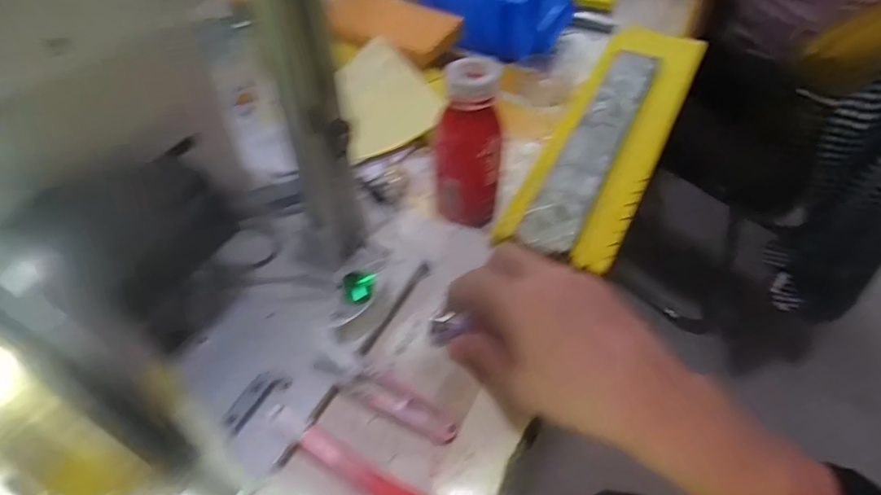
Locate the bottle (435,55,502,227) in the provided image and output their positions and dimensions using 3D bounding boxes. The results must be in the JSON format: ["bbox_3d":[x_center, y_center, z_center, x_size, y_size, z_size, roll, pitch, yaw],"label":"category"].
[{"bbox_3d":[0.023,-0.078,0.423,0.057,0.125,0.046,2,50,0],"label":"bottle"}]

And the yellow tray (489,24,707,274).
[{"bbox_3d":[0.153,-0.112,0.464,0.088,0.021,0.343,24,54,17],"label":"yellow tray"}]

